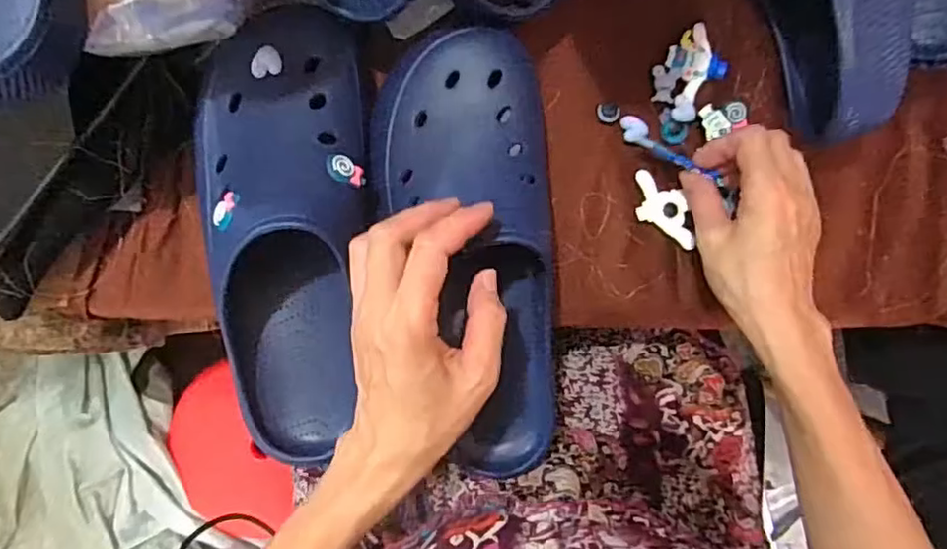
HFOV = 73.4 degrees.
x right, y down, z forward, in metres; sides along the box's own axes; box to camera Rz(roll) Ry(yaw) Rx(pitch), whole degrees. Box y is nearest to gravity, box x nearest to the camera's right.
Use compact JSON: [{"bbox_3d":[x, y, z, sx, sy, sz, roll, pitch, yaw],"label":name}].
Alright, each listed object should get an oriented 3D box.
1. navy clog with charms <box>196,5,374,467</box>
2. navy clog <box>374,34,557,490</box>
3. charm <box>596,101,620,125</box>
[{"bbox_3d":[-0.117,-0.020,0.396,0.102,0.080,0.278,-2,92,-4],"label":"navy clog with charms"},{"bbox_3d":[0.004,-0.005,0.400,0.108,0.077,0.283,-10,101,-4],"label":"navy clog"},{"bbox_3d":[0.096,-0.115,0.450,0.016,0.006,0.016,0,91,-4],"label":"charm"}]

